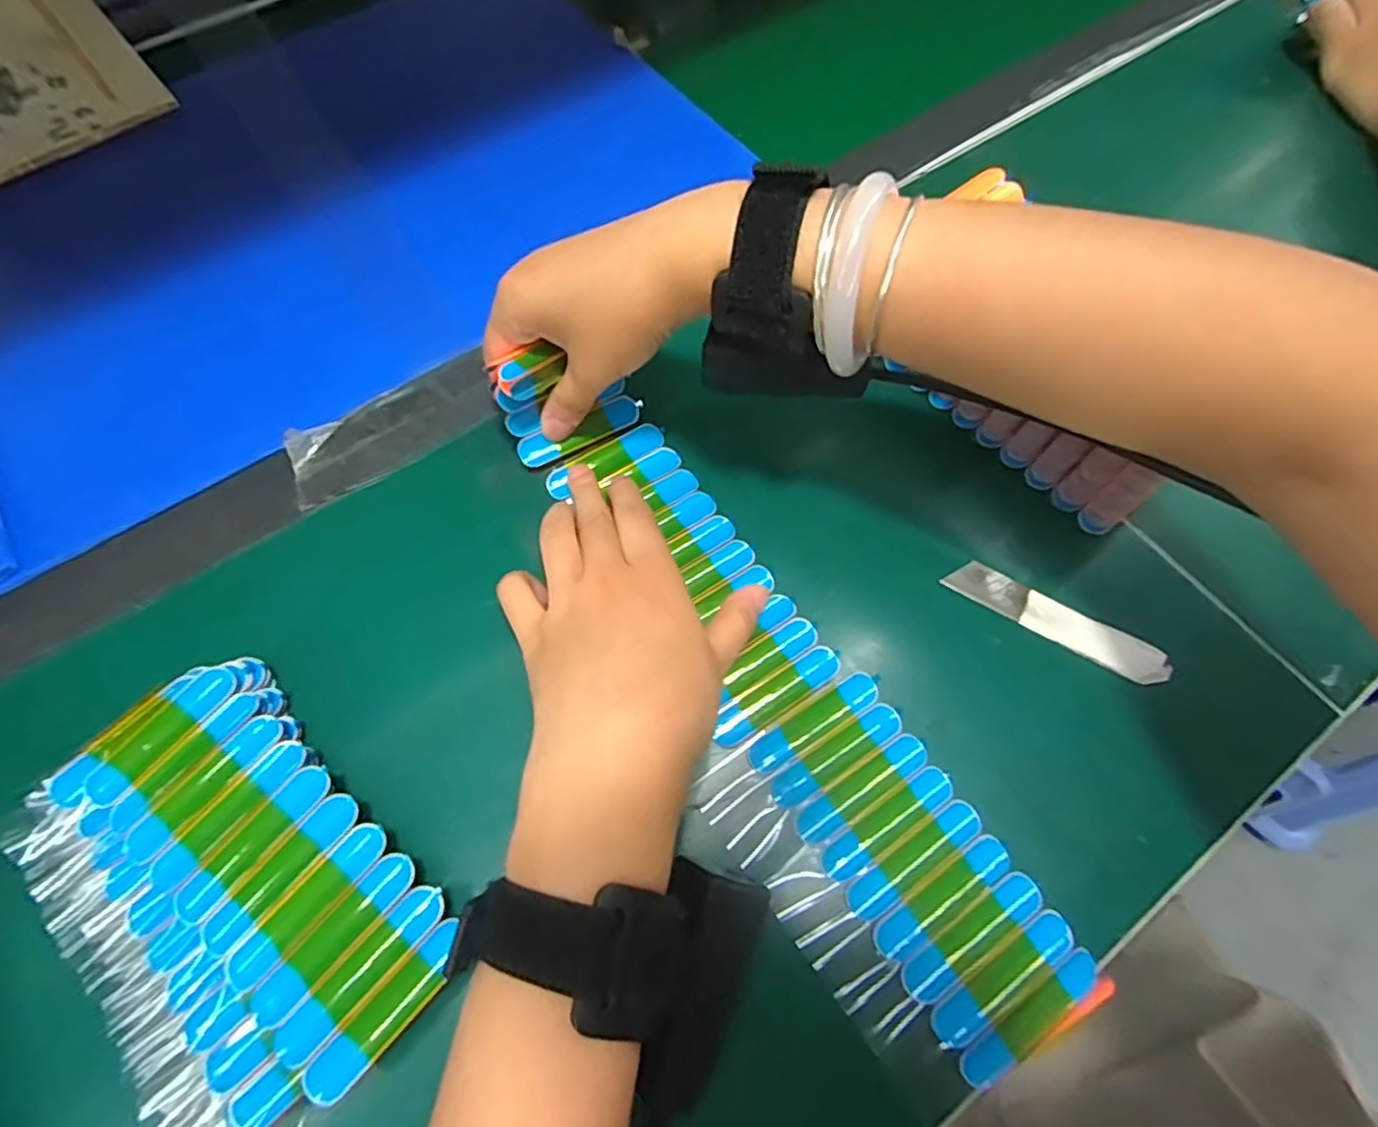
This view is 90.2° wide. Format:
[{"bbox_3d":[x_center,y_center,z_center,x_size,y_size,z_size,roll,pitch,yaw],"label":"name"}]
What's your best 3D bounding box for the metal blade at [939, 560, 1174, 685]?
[{"bbox_3d":[0.164,0.026,0.307,0.096,0.004,0.018,29,79,11],"label":"metal blade"}]

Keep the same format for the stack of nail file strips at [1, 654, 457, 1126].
[{"bbox_3d":[-0.165,0.117,0.247,0.157,0.018,0.102,41,71,18],"label":"stack of nail file strips"}]

